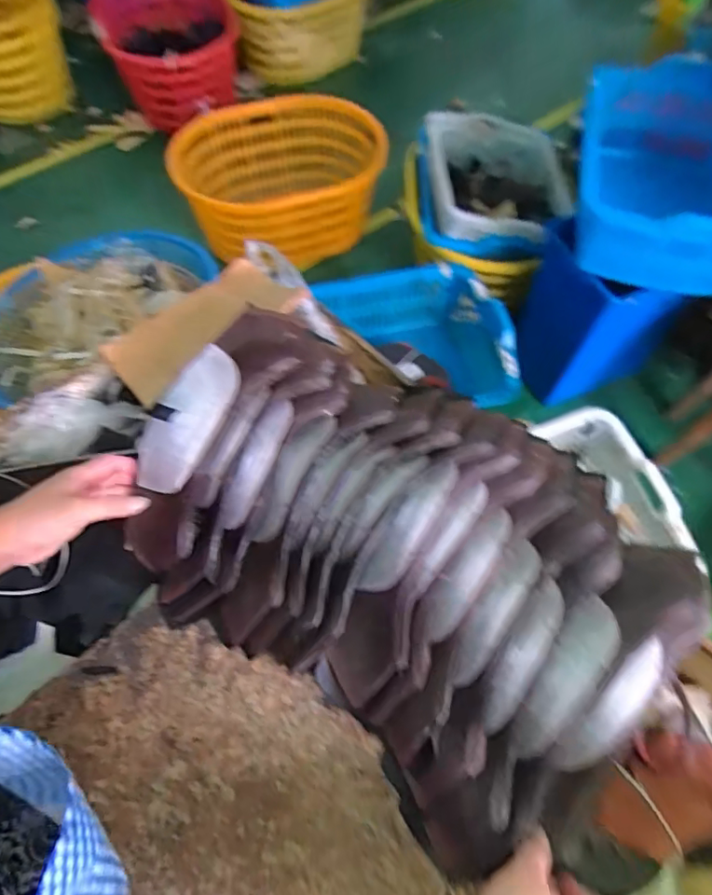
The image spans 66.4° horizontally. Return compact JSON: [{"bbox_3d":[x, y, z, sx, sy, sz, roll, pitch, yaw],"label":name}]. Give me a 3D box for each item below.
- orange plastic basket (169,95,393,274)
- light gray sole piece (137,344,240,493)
[{"bbox_3d":[-0.239,-0.872,1.781,0.637,0.305,0.540,-12,61,-5],"label":"orange plastic basket"},{"bbox_3d":[-0.157,-0.024,0.502,0.057,0.031,0.143,29,89,17],"label":"light gray sole piece"}]

